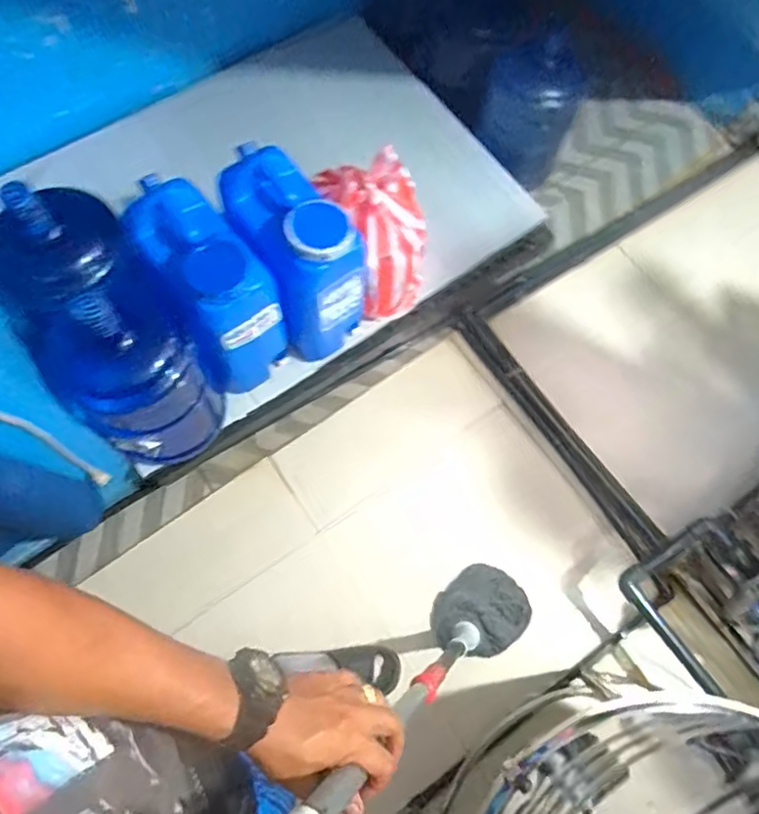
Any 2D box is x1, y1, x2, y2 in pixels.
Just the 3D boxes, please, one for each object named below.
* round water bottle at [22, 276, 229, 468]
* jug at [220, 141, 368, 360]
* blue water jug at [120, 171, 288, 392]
[{"bbox_3d":[-0.483,-0.065,1.222,0.250,0.420,0.266,0,71,-1],"label":"round water bottle"},{"bbox_3d":[-0.191,-0.323,1.325,0.211,0.390,0.308,-38,76,-13],"label":"jug"},{"bbox_3d":[-0.357,-0.238,1.289,0.197,0.380,0.310,-34,75,-12],"label":"blue water jug"}]

